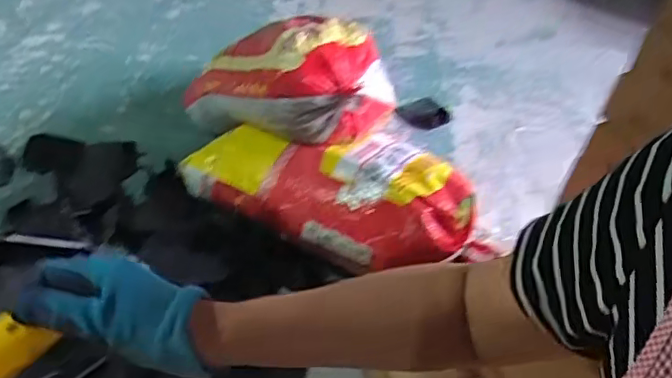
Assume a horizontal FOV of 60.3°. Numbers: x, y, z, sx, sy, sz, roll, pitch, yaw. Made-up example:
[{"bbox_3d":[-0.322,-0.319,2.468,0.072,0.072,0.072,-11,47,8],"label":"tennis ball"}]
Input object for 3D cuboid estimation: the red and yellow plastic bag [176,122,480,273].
[{"bbox_3d":[-0.022,-0.016,1.088,0.568,0.138,0.224,21,45,18],"label":"red and yellow plastic bag"}]

